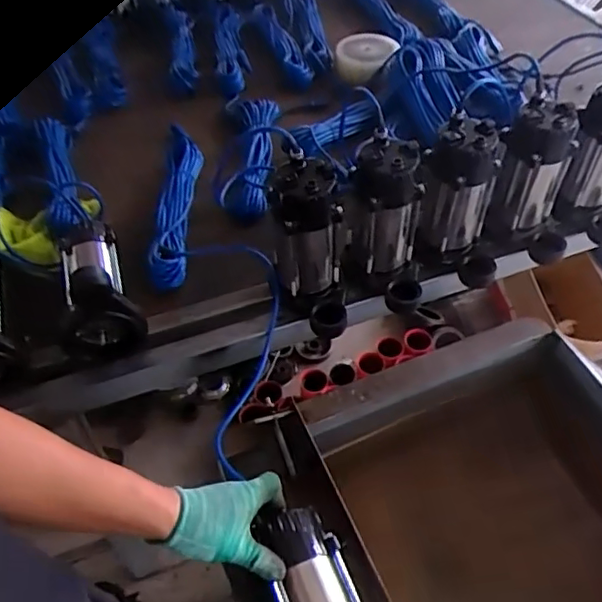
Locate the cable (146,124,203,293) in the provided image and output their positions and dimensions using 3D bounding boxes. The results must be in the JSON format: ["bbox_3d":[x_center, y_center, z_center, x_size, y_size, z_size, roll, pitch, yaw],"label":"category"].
[{"bbox_3d":[-0.215,-0.179,1.046,0.062,0.063,0.367,0,50,1],"label":"cable"}]

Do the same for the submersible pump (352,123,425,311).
[{"bbox_3d":[0.132,-0.107,0.893,0.114,0.234,0.130,3,50,5],"label":"submersible pump"}]

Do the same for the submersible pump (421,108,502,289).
[{"bbox_3d":[0.253,-0.147,0.928,0.130,0.237,0.121,5,50,6],"label":"submersible pump"}]

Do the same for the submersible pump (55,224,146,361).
[{"bbox_3d":[-0.312,-0.043,0.888,0.101,0.152,0.220,-18,52,-13],"label":"submersible pump"}]

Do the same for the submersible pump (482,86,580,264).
[{"bbox_3d":[0.390,-0.188,0.971,0.139,0.245,0.107,15,52,14],"label":"submersible pump"}]

